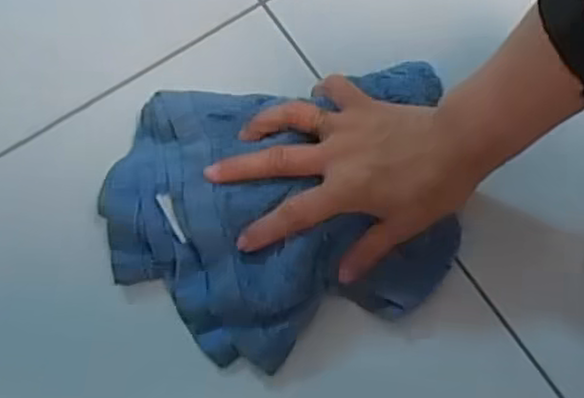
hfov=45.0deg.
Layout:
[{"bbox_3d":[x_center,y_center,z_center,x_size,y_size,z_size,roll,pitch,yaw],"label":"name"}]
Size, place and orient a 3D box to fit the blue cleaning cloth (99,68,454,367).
[{"bbox_3d":[-0.007,0.007,0.448,0.219,0.039,0.176,-8,72,0],"label":"blue cleaning cloth"}]

